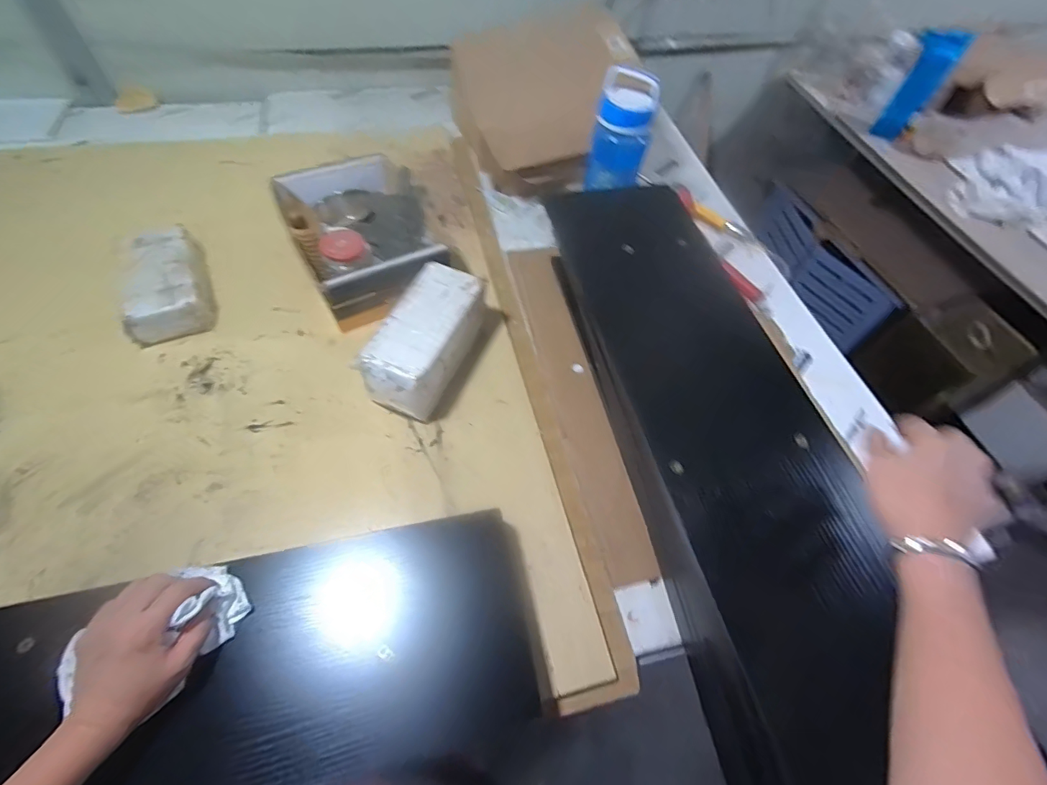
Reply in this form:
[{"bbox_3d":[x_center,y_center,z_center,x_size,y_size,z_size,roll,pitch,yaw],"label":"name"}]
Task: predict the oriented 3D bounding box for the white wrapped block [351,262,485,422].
[{"bbox_3d":[-0.145,-0.079,0.701,0.107,0.101,0.223,21,58,8],"label":"white wrapped block"}]

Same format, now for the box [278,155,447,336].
[{"bbox_3d":[-0.277,-0.271,0.813,0.207,0.117,0.305,-22,62,-18],"label":"box"}]

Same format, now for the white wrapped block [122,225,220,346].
[{"bbox_3d":[-0.564,-0.171,0.746,0.116,0.066,0.189,-18,60,-16],"label":"white wrapped block"}]

